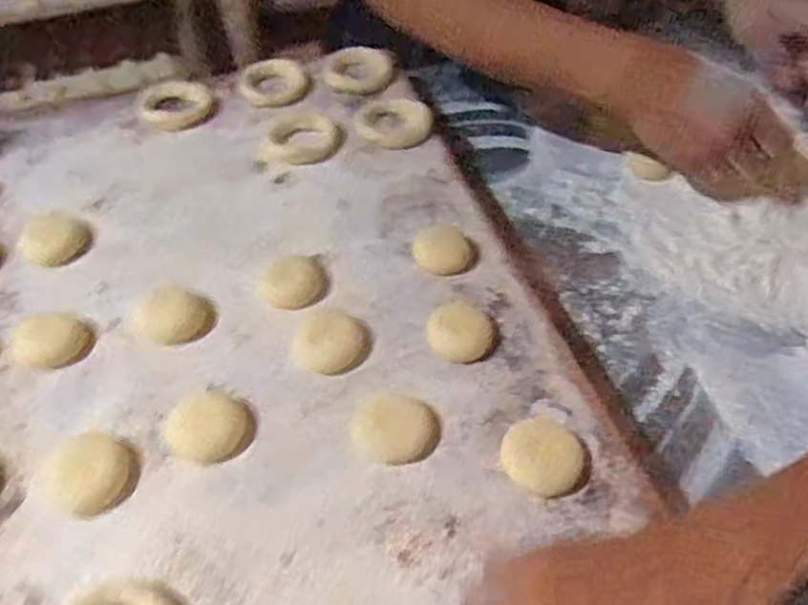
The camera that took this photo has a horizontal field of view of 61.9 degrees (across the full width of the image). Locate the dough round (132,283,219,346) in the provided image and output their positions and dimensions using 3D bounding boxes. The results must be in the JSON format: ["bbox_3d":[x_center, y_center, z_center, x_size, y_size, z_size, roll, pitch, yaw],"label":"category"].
[{"bbox_3d":[-0.155,0.008,0.456,0.051,0.014,0.042,19,54,15],"label":"dough round"}]

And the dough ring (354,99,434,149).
[{"bbox_3d":[-0.008,-0.161,0.601,0.067,0.009,0.067,0,51,0],"label":"dough ring"}]

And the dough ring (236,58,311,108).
[{"bbox_3d":[-0.121,-0.206,0.628,0.066,0.012,0.066,0,51,0],"label":"dough ring"}]

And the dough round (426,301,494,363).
[{"bbox_3d":[0.038,0.018,0.452,0.042,0.009,0.044,0,51,0],"label":"dough round"}]

